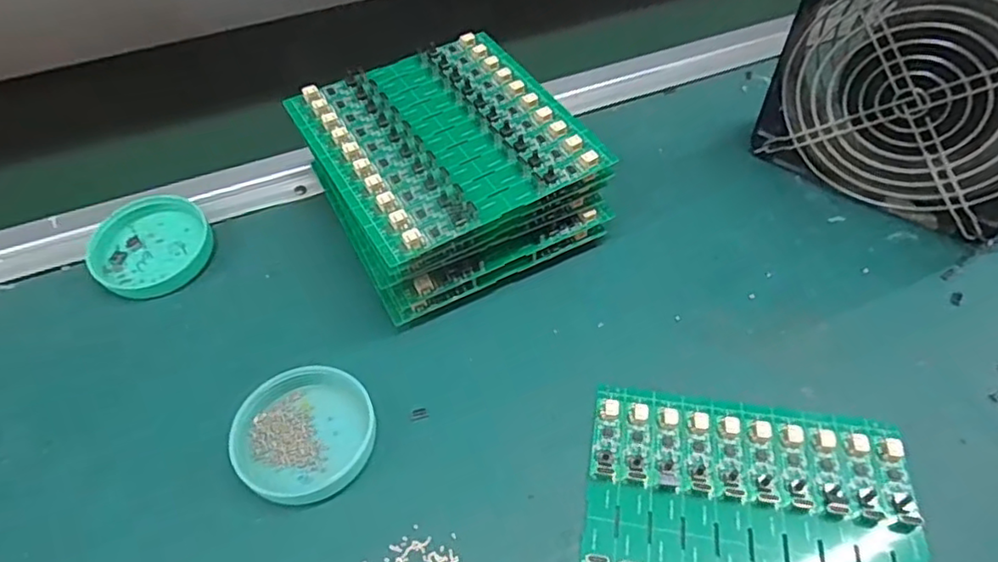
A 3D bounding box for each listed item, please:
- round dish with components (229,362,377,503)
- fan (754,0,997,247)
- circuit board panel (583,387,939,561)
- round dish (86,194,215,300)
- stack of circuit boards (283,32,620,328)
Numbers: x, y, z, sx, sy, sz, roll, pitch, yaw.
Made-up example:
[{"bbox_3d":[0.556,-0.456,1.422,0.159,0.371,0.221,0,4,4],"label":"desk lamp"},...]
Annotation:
[{"bbox_3d":[-0.092,0.072,0.291,0.062,0.015,0.062,-1,52,1],"label":"round dish with components"},{"bbox_3d":[0.245,-0.115,0.342,0.155,0.155,0.062,35,61,25],"label":"fan"},{"bbox_3d":[0.109,0.110,0.259,0.140,0.006,0.133,6,51,9],"label":"circuit board panel"},{"bbox_3d":[-0.208,-0.020,0.367,0.064,0.013,0.065,16,63,3],"label":"round dish"},{"bbox_3d":[-0.031,-0.064,0.362,0.140,0.071,0.136,-26,56,-18],"label":"stack of circuit boards"}]

